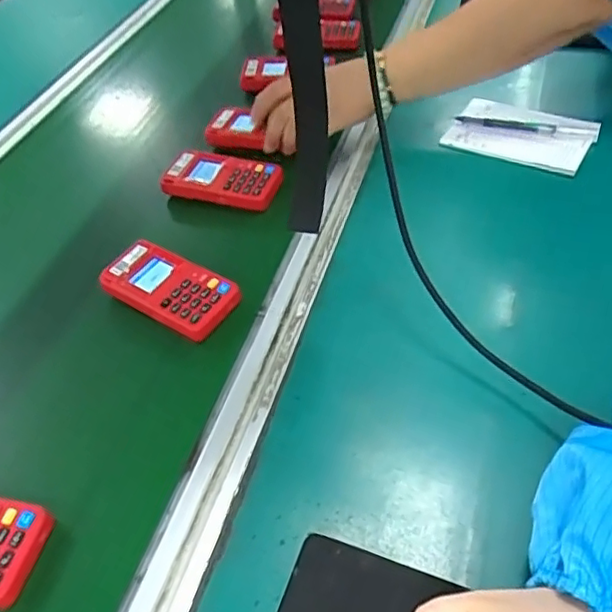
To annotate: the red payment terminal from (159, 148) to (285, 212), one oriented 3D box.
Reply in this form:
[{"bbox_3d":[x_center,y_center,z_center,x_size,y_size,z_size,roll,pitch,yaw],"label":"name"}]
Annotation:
[{"bbox_3d":[-0.090,-0.137,0.653,0.127,0.023,0.063,10,49,14],"label":"red payment terminal"}]

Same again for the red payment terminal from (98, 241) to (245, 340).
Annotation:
[{"bbox_3d":[-0.123,-0.017,0.544,0.122,0.016,0.064,23,53,24],"label":"red payment terminal"}]

